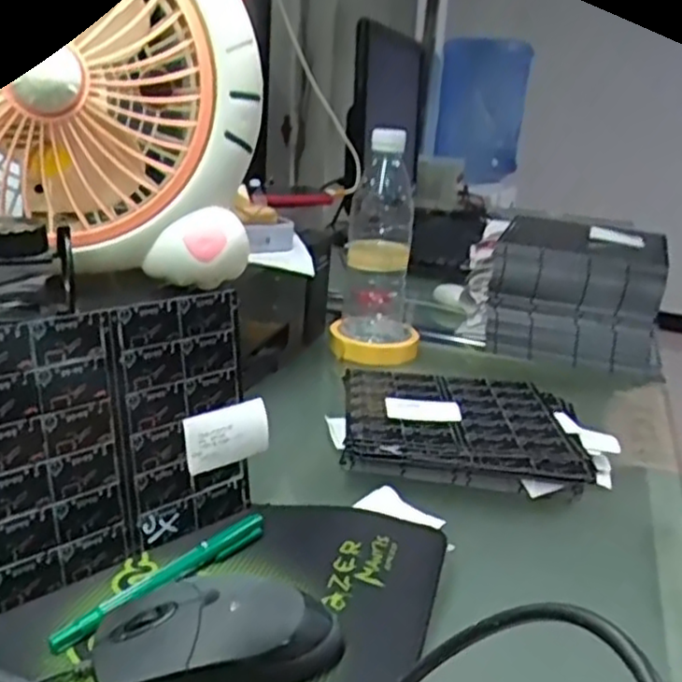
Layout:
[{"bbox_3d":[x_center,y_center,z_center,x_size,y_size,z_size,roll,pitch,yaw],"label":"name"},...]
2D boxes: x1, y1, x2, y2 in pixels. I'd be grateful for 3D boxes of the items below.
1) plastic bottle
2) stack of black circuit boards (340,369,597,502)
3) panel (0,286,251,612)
[{"bbox_3d":[0.038,-0.108,0.752,0.074,0.203,0.060,6,19,4],"label":"plastic bottle"},{"bbox_3d":[0.093,0.062,0.575,0.177,0.025,0.153,6,19,3],"label":"stack of black circuit boards"},{"bbox_3d":[-0.121,0.053,0.397,0.162,0.143,0.004,-14,18,-43],"label":"panel"}]

